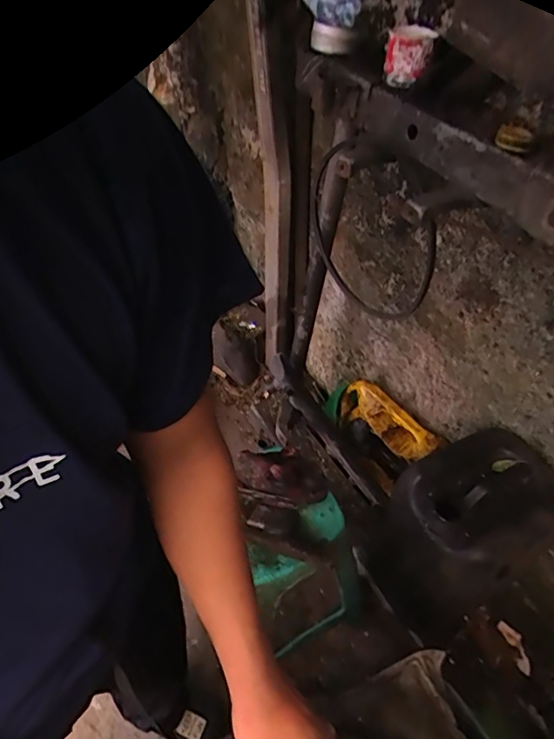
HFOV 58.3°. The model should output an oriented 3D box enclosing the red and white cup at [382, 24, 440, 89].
[{"bbox_3d":[0.194,-0.462,0.734,0.064,0.064,0.072,6,46,7],"label":"red and white cup"}]

